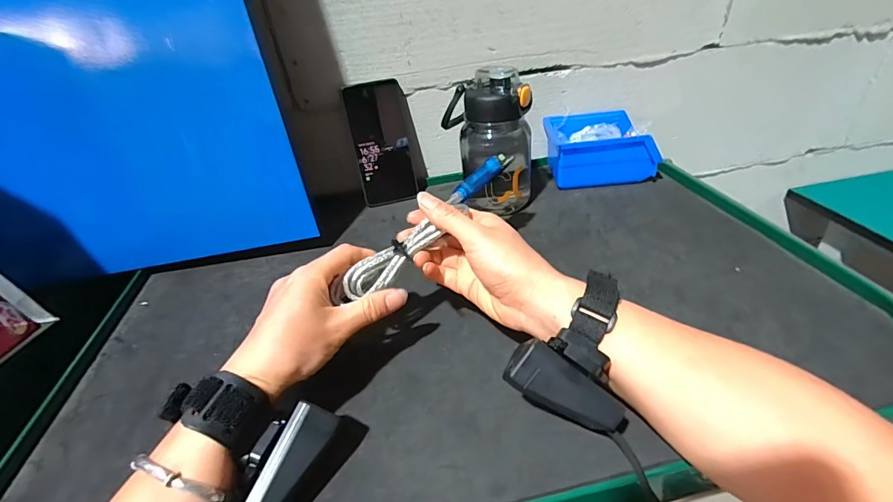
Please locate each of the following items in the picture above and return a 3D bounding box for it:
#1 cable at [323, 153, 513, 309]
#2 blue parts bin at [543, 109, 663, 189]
[{"bbox_3d":[-0.004,-0.032,0.375,0.045,0.024,0.225,21,51,35],"label":"cable"},{"bbox_3d":[0.211,-0.143,0.592,0.129,0.075,0.104,-4,34,4],"label":"blue parts bin"}]

